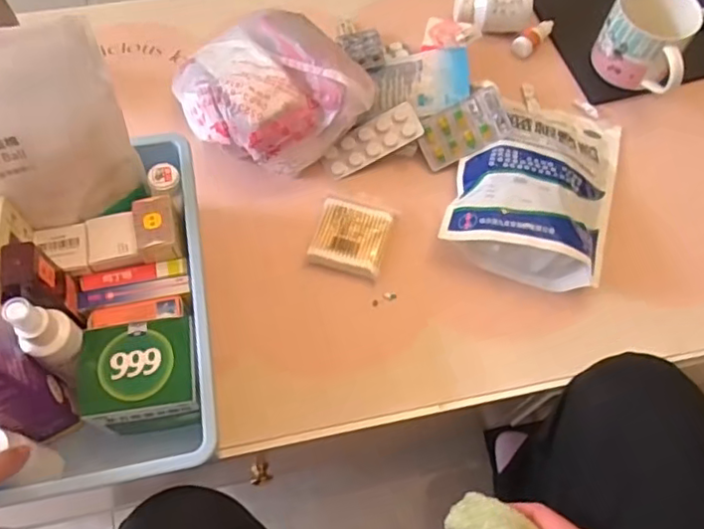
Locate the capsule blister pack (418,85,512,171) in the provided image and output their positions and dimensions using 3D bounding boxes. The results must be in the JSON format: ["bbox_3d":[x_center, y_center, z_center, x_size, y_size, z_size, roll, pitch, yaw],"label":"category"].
[{"bbox_3d":[0.125,-0.152,0.664,0.100,0.006,0.058,-26,104,12],"label":"capsule blister pack"}]

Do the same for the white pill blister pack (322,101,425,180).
[{"bbox_3d":[0.022,-0.141,0.676,0.115,0.007,0.045,-27,81,7],"label":"white pill blister pack"}]

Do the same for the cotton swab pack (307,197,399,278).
[{"bbox_3d":[0.000,-0.030,0.632,0.076,0.020,0.081,13,65,5],"label":"cotton swab pack"}]

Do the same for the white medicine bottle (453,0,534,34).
[{"bbox_3d":[0.180,-0.327,0.755,0.092,0.043,0.041,-1,65,-2],"label":"white medicine bottle"}]

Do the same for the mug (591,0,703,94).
[{"bbox_3d":[0.349,-0.267,0.707,0.099,0.100,0.103,1,64,-1],"label":"mug"}]

